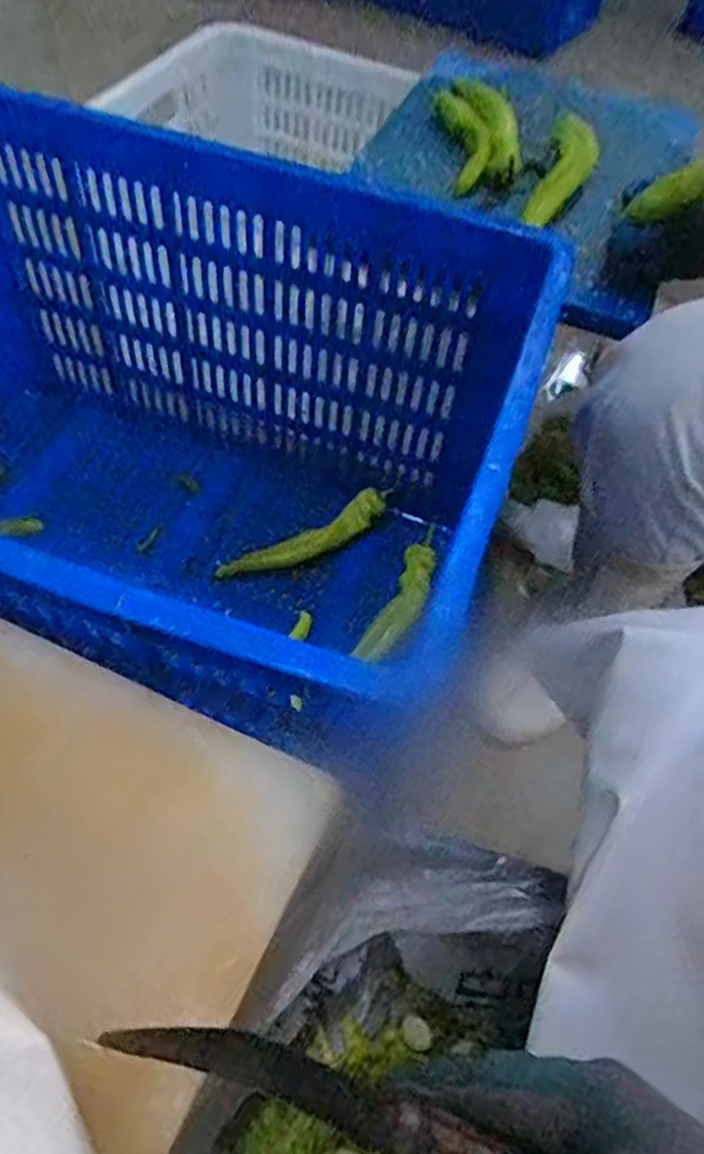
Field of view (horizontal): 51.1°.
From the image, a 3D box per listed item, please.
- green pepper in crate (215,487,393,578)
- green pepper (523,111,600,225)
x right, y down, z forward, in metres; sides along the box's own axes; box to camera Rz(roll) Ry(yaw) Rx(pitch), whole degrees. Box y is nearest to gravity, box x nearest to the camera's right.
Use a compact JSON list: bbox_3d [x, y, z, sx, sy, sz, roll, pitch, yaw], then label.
[{"bbox_3d":[-0.046,-0.040,0.862,0.197,0.050,0.045,-27,62,-20],"label":"green pepper in crate"},{"bbox_3d":[0.239,-0.460,0.855,0.034,0.144,0.055,-10,80,-11],"label":"green pepper"}]

